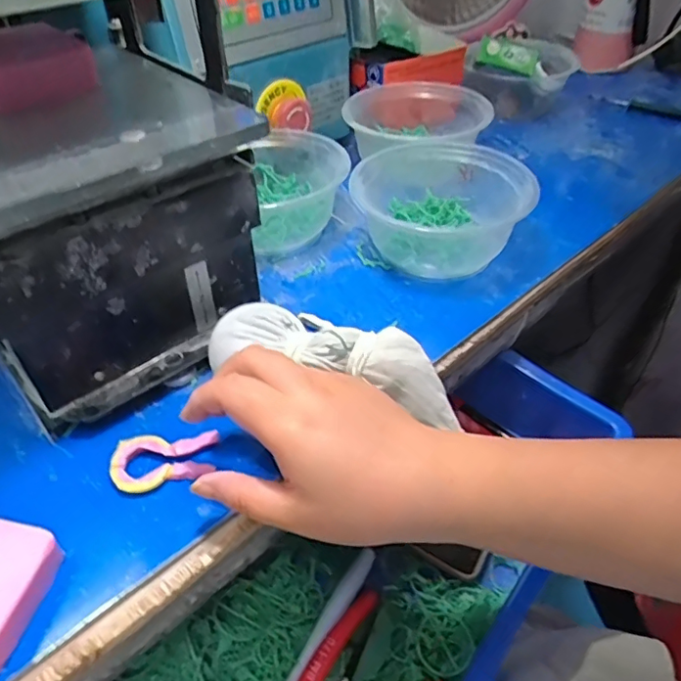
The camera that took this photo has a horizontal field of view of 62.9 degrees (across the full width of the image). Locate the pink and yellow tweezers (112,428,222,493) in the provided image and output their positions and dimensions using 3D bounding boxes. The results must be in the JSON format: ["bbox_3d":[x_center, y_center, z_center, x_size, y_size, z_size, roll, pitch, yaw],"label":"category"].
[{"bbox_3d":[-0.097,0.067,0.307,0.054,0.009,0.037,3,44,3],"label":"pink and yellow tweezers"}]

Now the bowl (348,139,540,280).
[{"bbox_3d":[0.078,-0.114,0.455,0.135,0.059,0.141,2,44,2],"label":"bowl"}]

